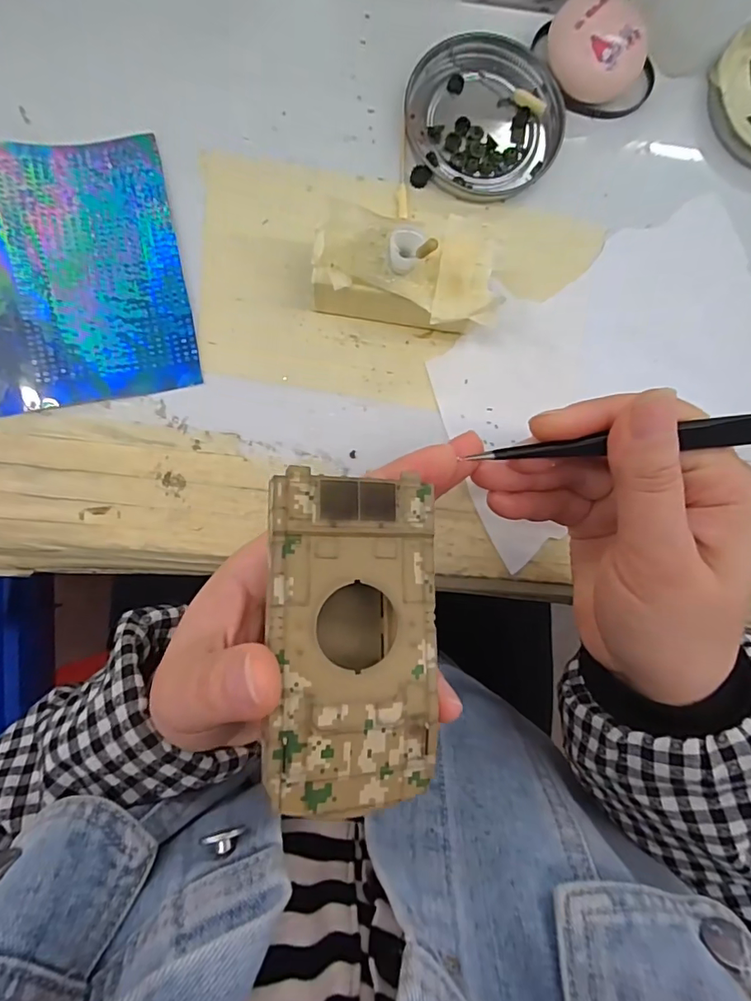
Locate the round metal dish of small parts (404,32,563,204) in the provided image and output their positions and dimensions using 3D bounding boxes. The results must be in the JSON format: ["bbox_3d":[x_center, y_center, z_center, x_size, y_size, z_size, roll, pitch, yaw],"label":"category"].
[{"bbox_3d":[0.055,-0.195,0.255,0.074,0.009,0.081,0,88,-5],"label":"round metal dish of small parts"}]

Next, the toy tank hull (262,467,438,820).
[{"bbox_3d":[-0.006,0.041,0.153,0.048,0.026,0.095,1,88,-5],"label":"toy tank hull"}]

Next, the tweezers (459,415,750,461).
[{"bbox_3d":[0.100,-0.021,0.170,0.129,0.006,0.009,-5,89,7],"label":"tweezers"}]

